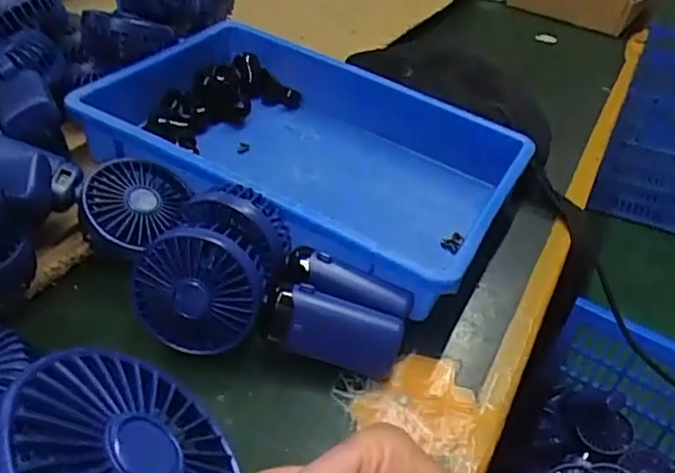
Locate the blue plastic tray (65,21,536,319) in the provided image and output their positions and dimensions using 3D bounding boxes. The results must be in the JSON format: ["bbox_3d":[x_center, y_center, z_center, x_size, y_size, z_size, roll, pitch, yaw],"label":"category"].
[{"bbox_3d":[-0.026,-0.080,0.576,0.369,0.093,0.249,23,41,20],"label":"blue plastic tray"}]

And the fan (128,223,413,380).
[{"bbox_3d":[-0.046,0.042,0.418,0.183,0.089,0.036,8,17,-1],"label":"fan"}]

